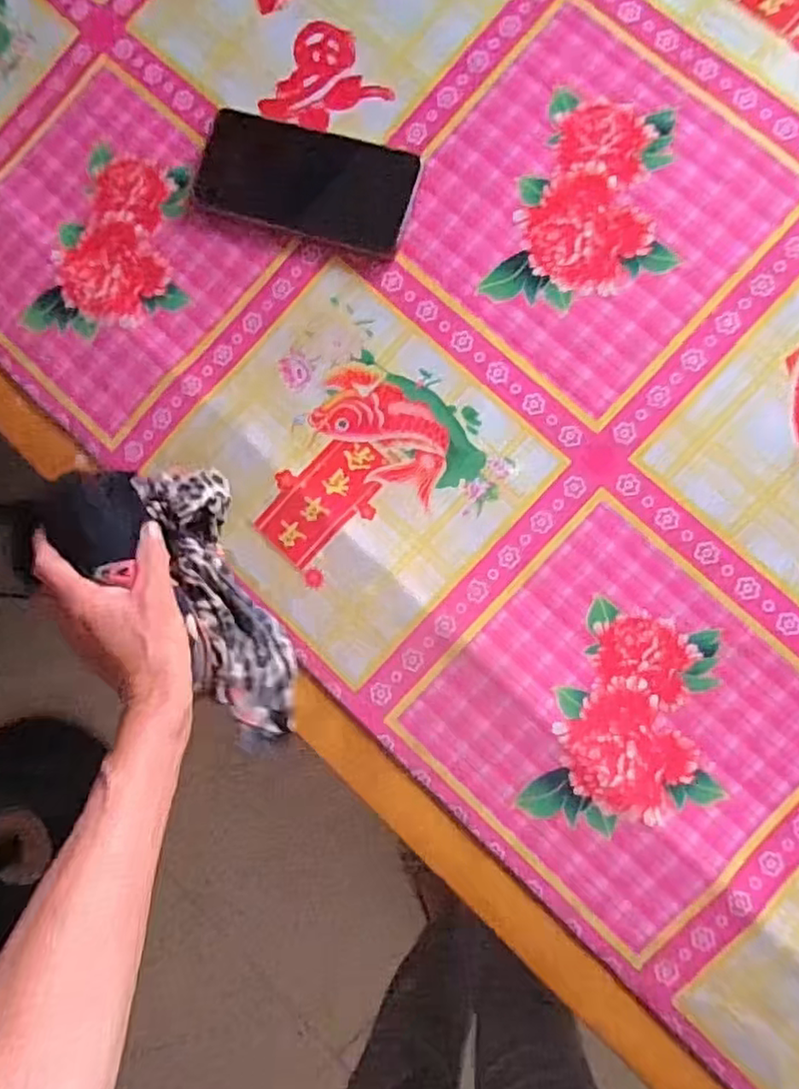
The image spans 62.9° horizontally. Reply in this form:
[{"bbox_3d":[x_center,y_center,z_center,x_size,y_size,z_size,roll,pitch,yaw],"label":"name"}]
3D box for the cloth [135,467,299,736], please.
[{"bbox_3d":[-0.125,0.039,0.458,0.060,0.028,0.200,-21,91,7],"label":"cloth"}]

